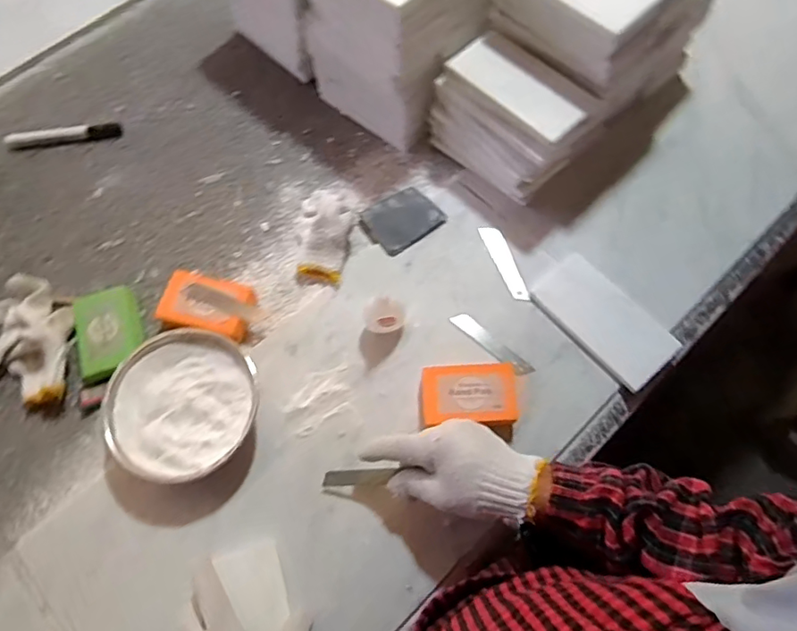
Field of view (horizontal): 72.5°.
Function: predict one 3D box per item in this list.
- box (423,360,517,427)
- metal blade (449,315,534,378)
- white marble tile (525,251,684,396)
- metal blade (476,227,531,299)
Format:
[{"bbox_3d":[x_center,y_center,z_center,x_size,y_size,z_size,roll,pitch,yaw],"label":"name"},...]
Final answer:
[{"bbox_3d":[0.070,0.084,0.549,0.095,0.036,0.062,-3,67,0],"label":"box"},{"bbox_3d":[0.101,0.030,0.588,0.100,0.004,0.018,41,73,17],"label":"metal blade"},{"bbox_3d":[0.223,0.004,0.593,0.083,0.008,0.150,-38,71,-14],"label":"white marble tile"},{"bbox_3d":[0.123,-0.062,0.623,0.023,0.004,0.101,-25,69,5],"label":"metal blade"}]

